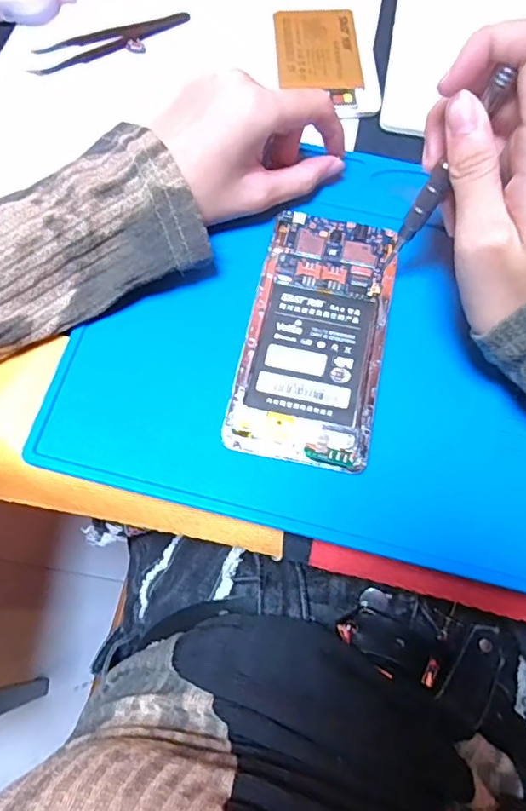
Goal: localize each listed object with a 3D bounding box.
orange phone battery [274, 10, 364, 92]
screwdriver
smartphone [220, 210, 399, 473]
[{"bbox_3d":[0.036,-0.238,0.361,0.054,0.005,0.071,-3,70,-1],"label":"orange phone battery"},{"bbox_3d":[0.077,-0.098,0.238,0.006,0.096,0.008,-27,71,-31],"label":"screwdriver"},{"bbox_3d":[0.028,-0.038,0.281,0.070,0.007,0.139,11,70,4],"label":"smartphone"}]

